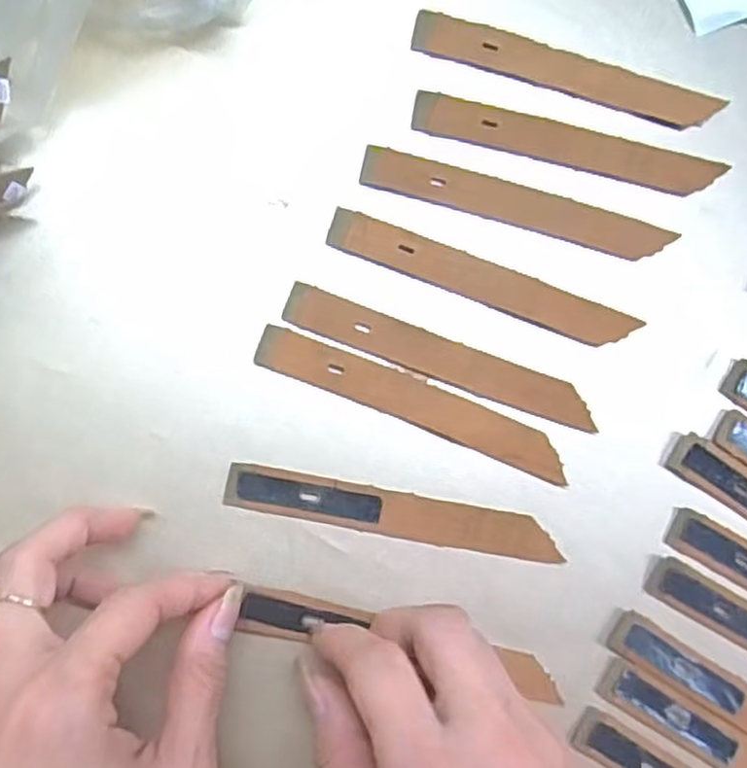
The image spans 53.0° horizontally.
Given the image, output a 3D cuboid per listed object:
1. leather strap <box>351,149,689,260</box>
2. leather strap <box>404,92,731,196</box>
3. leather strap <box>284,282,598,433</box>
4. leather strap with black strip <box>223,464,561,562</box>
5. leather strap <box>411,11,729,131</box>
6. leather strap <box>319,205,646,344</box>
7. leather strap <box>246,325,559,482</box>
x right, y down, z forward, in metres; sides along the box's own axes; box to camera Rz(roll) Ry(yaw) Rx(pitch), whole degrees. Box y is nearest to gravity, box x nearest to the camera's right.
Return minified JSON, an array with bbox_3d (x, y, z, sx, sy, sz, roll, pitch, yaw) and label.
[{"bbox_3d":[0.057,-0.070,0.296,0.124,0.004,0.017,15,85,-4],"label":"leather strap"},{"bbox_3d":[0.078,-0.096,0.299,0.124,0.004,0.017,12,85,-4],"label":"leather strap"},{"bbox_3d":[0.027,-0.010,0.287,0.123,0.004,0.017,21,84,-4],"label":"leather strap"},{"bbox_3d":[0.008,0.049,0.281,0.125,0.004,0.017,11,85,-5],"label":"leather strap with black strip"},{"bbox_3d":[0.078,-0.125,0.300,0.126,0.004,0.017,15,85,-4],"label":"leather strap"},{"bbox_3d":[0.043,-0.040,0.291,0.123,0.004,0.017,20,84,-4],"label":"leather strap"},{"bbox_3d":[0.016,0.007,0.284,0.124,0.004,0.017,22,84,-3],"label":"leather strap"}]

